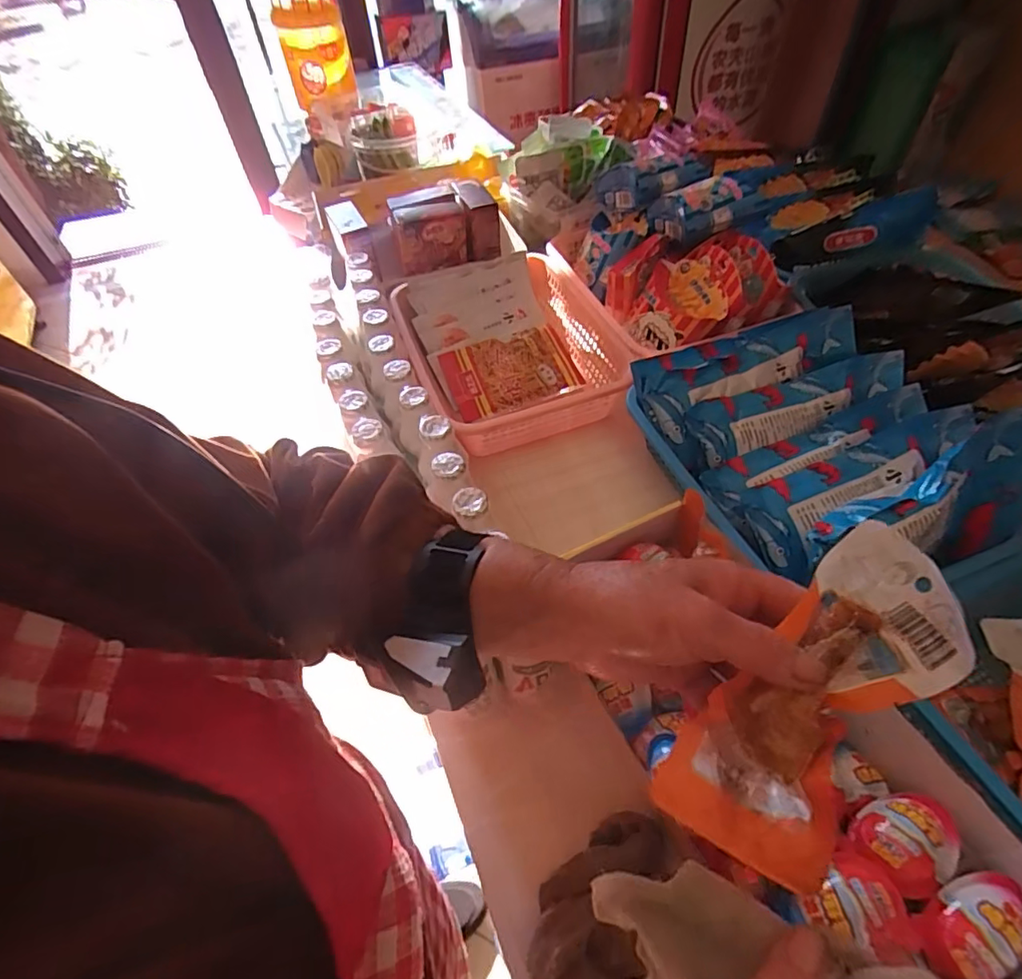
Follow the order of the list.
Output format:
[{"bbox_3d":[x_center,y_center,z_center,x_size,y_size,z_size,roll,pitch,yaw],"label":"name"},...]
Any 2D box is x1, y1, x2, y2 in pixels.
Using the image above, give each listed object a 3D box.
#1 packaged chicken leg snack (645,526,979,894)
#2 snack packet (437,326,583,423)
[{"bbox_3d":[0.150,0.099,0.264,0.073,0.026,0.174,38,83,29],"label":"packaged chicken leg snack"},{"bbox_3d":[0.001,-0.159,0.757,0.173,0.027,0.107,-18,72,-12],"label":"snack packet"}]

